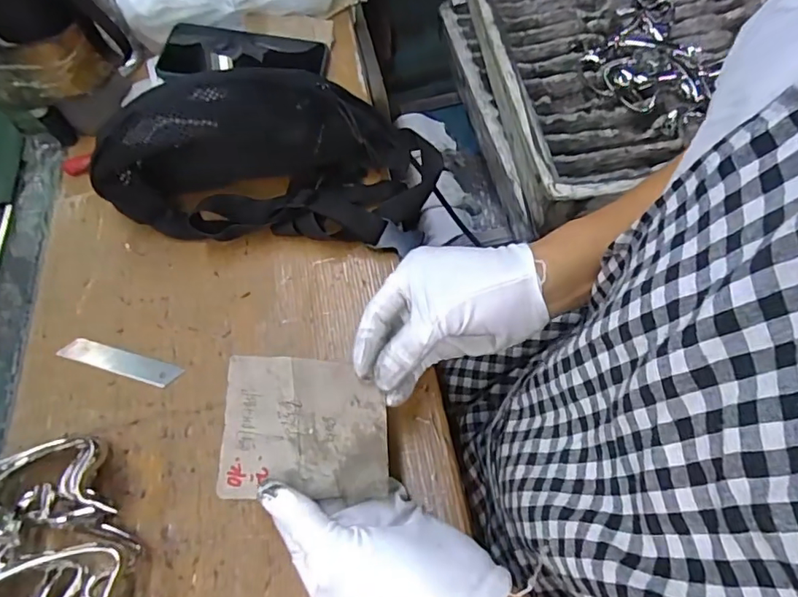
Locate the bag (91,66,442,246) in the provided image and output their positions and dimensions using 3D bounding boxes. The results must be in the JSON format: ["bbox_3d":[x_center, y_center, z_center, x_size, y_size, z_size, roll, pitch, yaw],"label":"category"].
[{"bbox_3d":[-0.101,-0.113,0.452,0.257,0.118,0.116,2,59,5],"label":"bag"}]

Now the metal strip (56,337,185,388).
[{"bbox_3d":[-0.217,0.049,0.411,0.104,0.004,0.017,14,67,14],"label":"metal strip"}]

